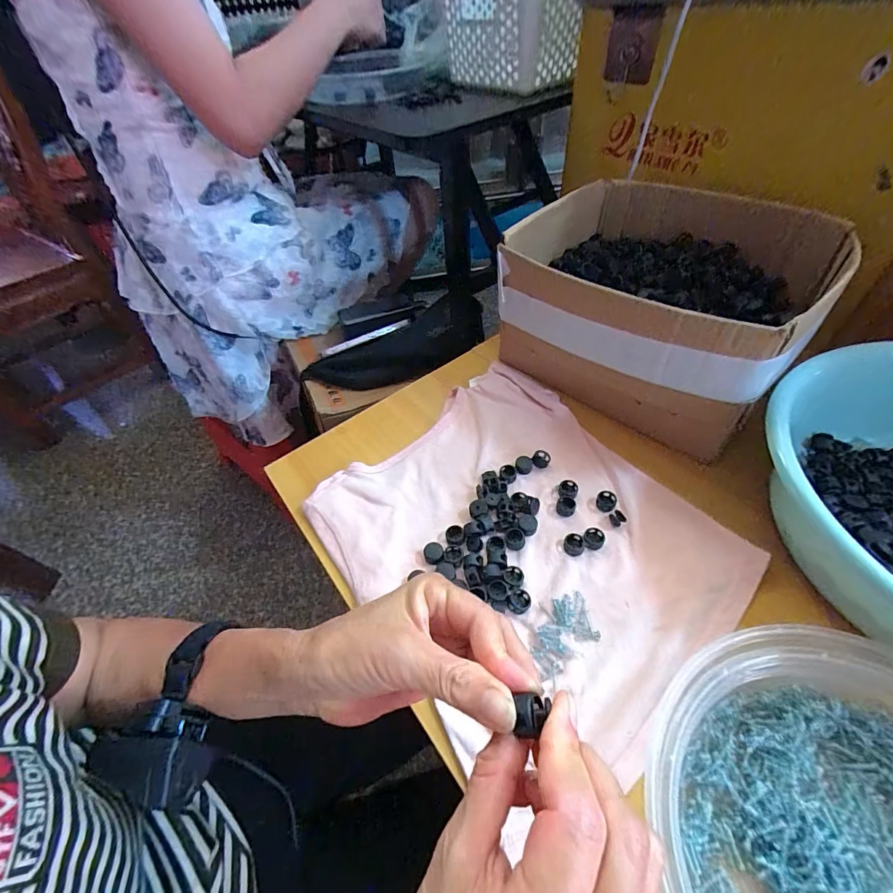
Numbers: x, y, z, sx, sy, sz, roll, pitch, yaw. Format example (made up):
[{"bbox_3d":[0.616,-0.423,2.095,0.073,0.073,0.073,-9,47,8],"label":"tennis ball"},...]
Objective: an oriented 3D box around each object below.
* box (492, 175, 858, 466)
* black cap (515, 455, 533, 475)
[{"bbox_3d":[0.222,-0.160,0.441,0.268,0.141,0.244,34,62,28],"label":"box"},{"bbox_3d":[0.078,0.018,0.405,0.017,0.006,0.019,6,52,11],"label":"black cap"}]

